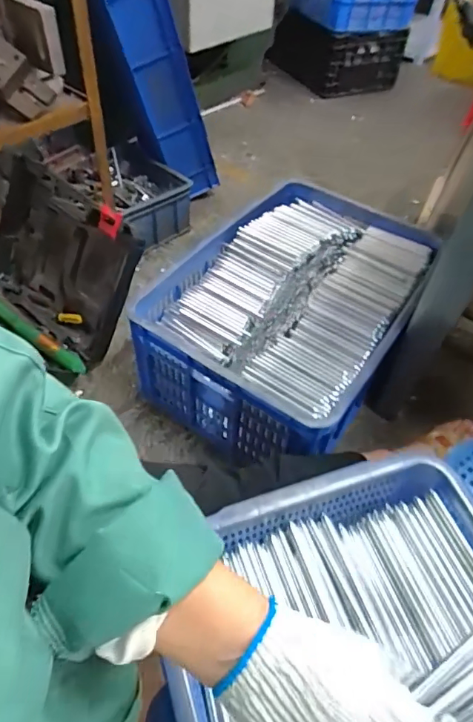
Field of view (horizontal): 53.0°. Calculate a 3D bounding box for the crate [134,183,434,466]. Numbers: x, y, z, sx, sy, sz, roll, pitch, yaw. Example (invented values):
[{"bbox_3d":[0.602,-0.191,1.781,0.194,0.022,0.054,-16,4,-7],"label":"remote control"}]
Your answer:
[{"bbox_3d":[0.132,-0.111,1.018,0.426,0.209,0.636,32,56,19],"label":"crate"}]

